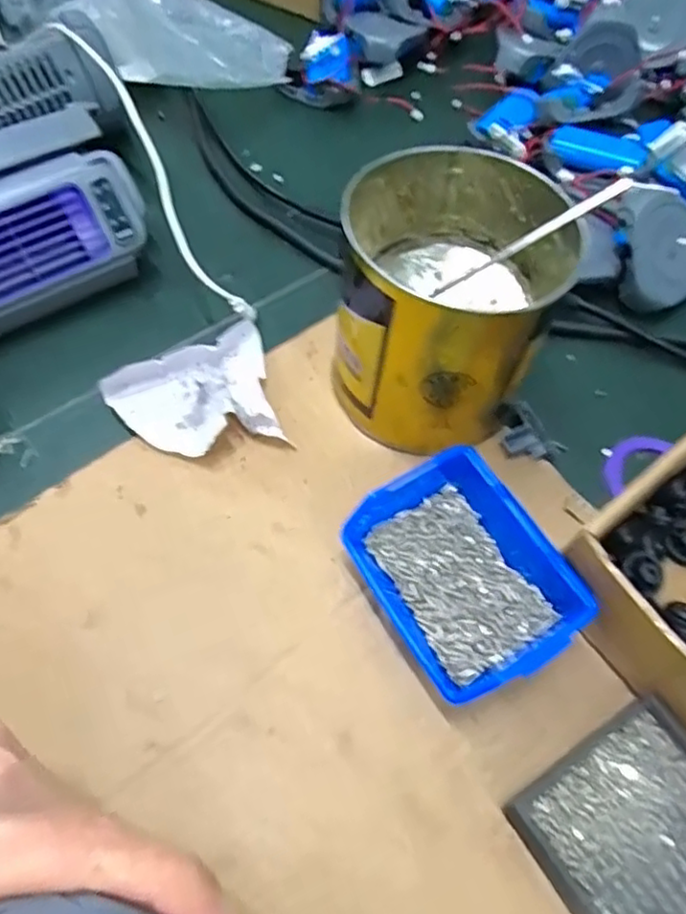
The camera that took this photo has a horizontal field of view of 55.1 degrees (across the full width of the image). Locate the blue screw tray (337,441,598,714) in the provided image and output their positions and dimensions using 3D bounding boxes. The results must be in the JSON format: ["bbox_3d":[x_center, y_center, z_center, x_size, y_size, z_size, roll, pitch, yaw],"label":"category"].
[{"bbox_3d":[0.064,0.059,0.339,0.091,0.042,0.112,-27,66,-17],"label":"blue screw tray"}]

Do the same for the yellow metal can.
[{"bbox_3d":[0.058,-0.085,0.376,0.110,0.116,0.128,11,61,3],"label":"yellow metal can"}]

